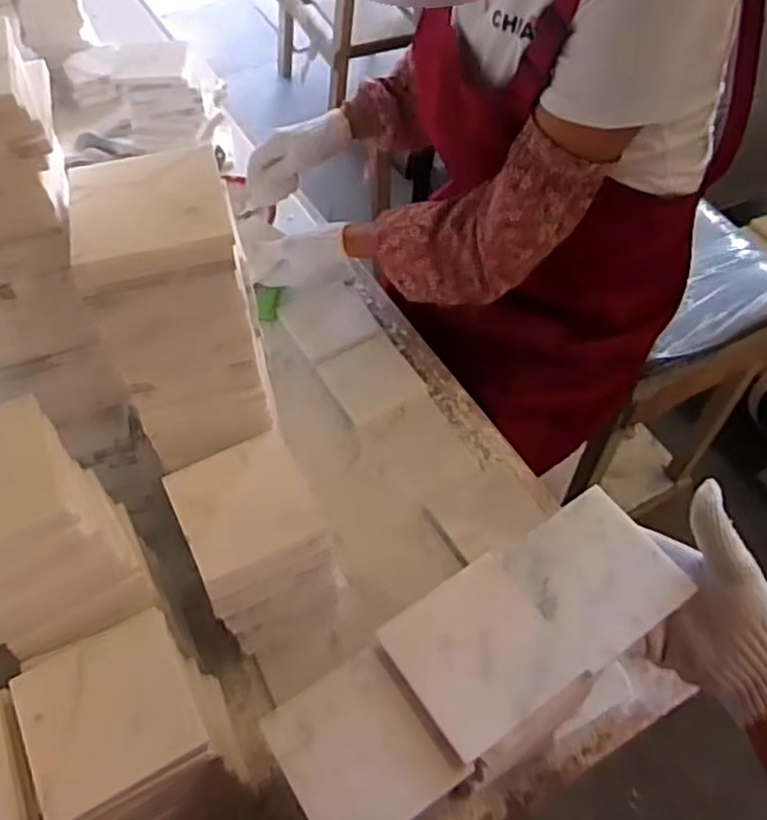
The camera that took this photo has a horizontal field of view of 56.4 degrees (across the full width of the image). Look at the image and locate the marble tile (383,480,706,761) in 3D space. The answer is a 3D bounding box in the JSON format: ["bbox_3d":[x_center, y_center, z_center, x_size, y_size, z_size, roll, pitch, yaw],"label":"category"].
[{"bbox_3d":[0.106,0.139,0.491,0.196,0.012,0.098,-29,61,-17],"label":"marble tile"}]

